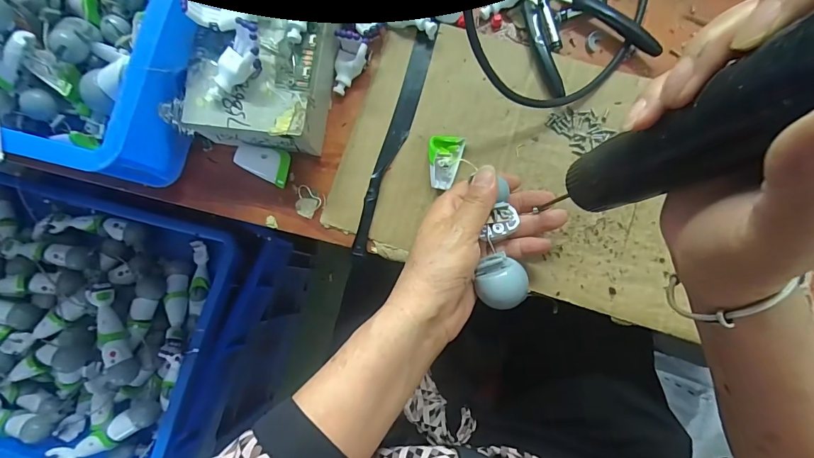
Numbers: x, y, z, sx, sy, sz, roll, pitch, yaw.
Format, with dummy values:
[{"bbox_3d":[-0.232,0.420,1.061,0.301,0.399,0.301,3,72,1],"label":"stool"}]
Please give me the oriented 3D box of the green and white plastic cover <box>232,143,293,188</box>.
[{"bbox_3d":[-0.116,-0.055,0.337,0.044,0.019,0.027,25,84,6],"label":"green and white plastic cover"}]

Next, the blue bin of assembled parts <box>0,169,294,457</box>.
[{"bbox_3d":[-0.543,0.133,0.657,0.563,0.200,0.388,14,83,5],"label":"blue bin of assembled parts"}]

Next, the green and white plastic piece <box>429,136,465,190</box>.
[{"bbox_3d":[0.031,-0.053,0.322,0.027,0.015,0.041,1,82,3],"label":"green and white plastic piece"}]

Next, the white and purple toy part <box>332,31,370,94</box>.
[{"bbox_3d":[-0.047,-0.135,0.334,0.027,0.023,0.044,11,83,4],"label":"white and purple toy part"}]

